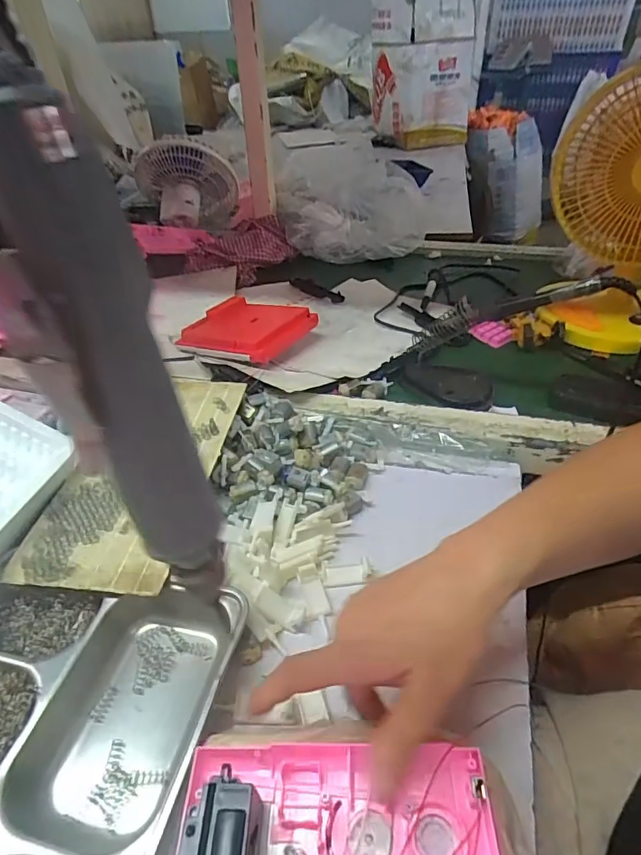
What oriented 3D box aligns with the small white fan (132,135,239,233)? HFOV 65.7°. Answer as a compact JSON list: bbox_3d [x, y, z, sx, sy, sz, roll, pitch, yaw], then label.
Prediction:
[{"bbox_3d":[-0.288,-0.533,1.094,0.215,0.187,0.169,-10,40,-10],"label":"small white fan"}]

